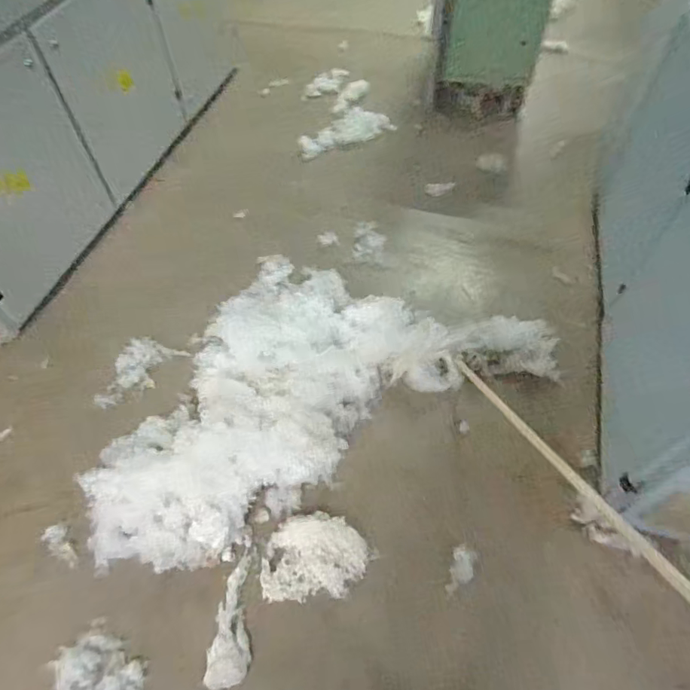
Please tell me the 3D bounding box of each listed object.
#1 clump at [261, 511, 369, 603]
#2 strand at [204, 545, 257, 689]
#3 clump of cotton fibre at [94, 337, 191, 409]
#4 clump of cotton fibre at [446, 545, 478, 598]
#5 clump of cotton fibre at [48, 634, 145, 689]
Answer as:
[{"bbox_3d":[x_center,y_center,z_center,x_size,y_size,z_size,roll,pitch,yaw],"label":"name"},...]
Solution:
[{"bbox_3d":[-0.077,0.551,1.299,0.268,0.070,0.205,3,58,1],"label":"clump"},{"bbox_3d":[-0.274,0.668,1.250,0.099,0.042,0.313,2,58,0],"label":"strand"},{"bbox_3d":[-0.690,0.096,1.658,0.198,0.052,0.295,20,60,11],"label":"clump of cotton fibre"},{"bbox_3d":[0.297,0.577,1.278,0.059,0.026,0.122,16,59,9],"label":"clump of cotton fibre"},{"bbox_3d":[-0.580,0.788,1.176,0.202,0.049,0.209,-12,59,-8],"label":"clump of cotton fibre"}]

